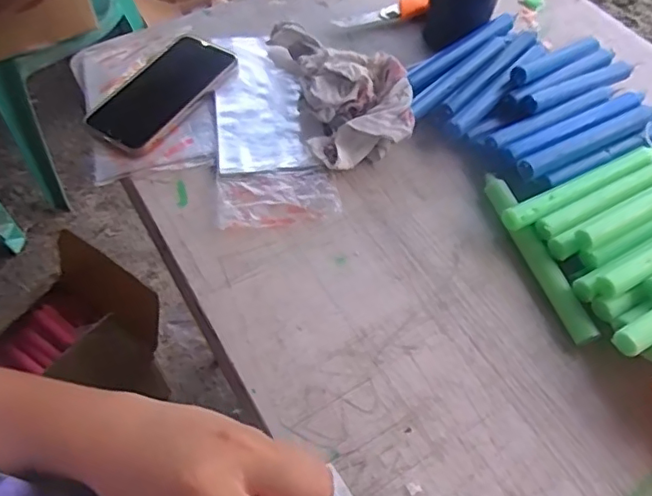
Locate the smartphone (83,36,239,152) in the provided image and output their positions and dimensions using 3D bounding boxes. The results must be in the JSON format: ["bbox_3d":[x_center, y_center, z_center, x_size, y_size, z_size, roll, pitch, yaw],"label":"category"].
[{"bbox_3d":[-0.165,-0.159,0.575,0.085,0.012,0.157,31,62,18],"label":"smartphone"}]

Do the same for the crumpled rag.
[{"bbox_3d":[0.016,-0.165,0.556,0.098,0.056,0.188,-14,58,-10],"label":"crumpled rag"}]

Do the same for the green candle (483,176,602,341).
[{"bbox_3d":[0.172,0.003,0.470,0.021,0.022,0.163,-15,58,-11],"label":"green candle"}]

